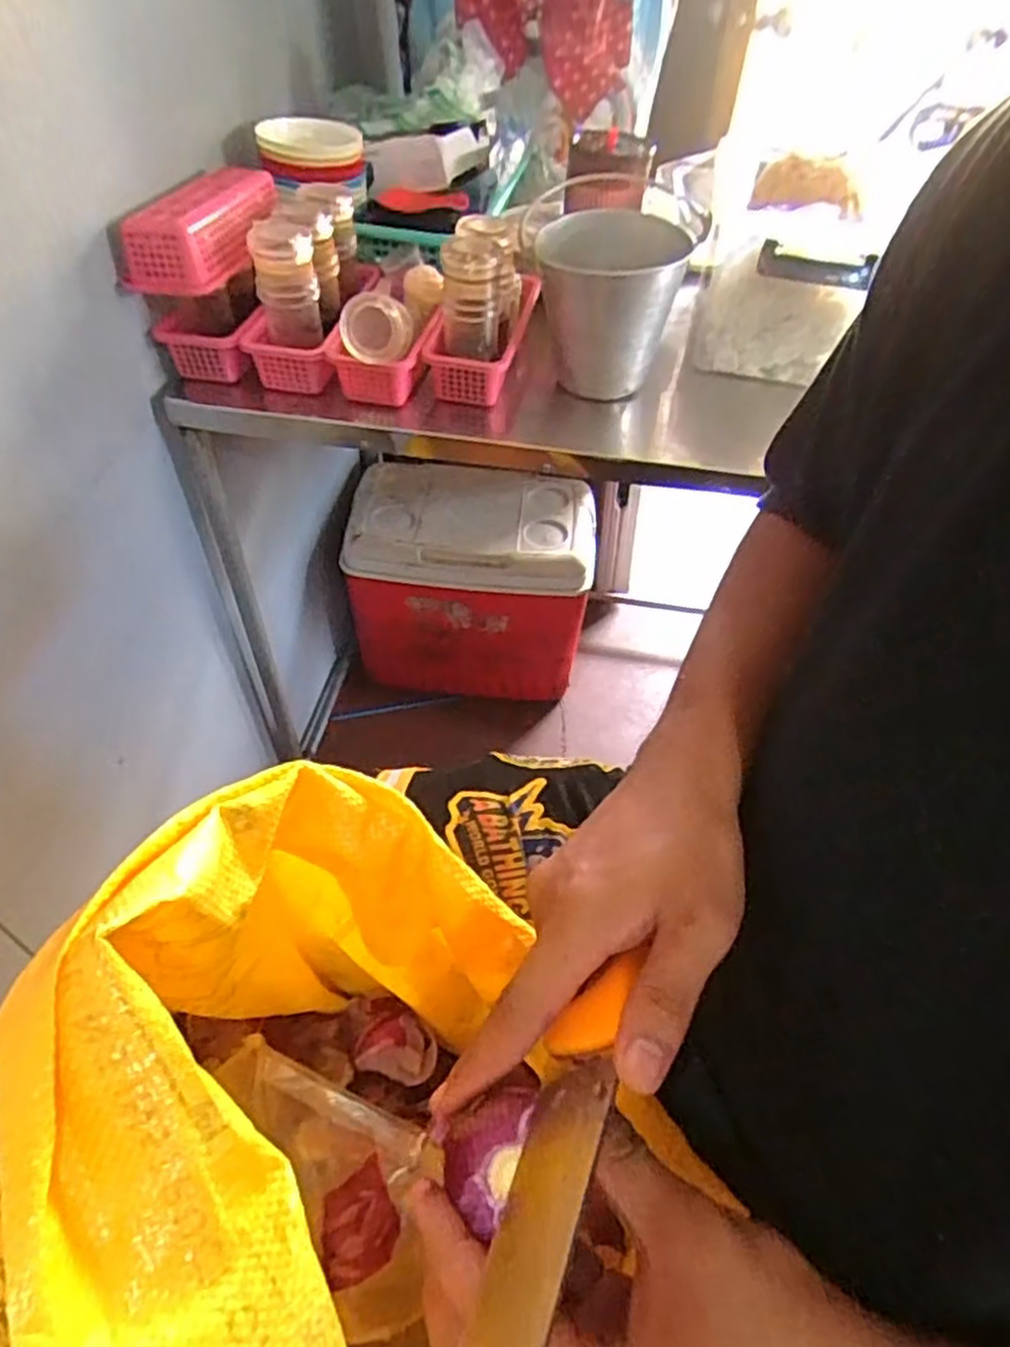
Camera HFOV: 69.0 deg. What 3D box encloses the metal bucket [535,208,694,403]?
[{"bbox_3d":[0.100,-0.371,0.755,0.135,0.149,0.125,2,48,-2],"label":"metal bucket"}]

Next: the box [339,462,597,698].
[{"bbox_3d":[-0.065,-0.180,1.459,0.430,0.398,0.266,4,48,0],"label":"box"}]

